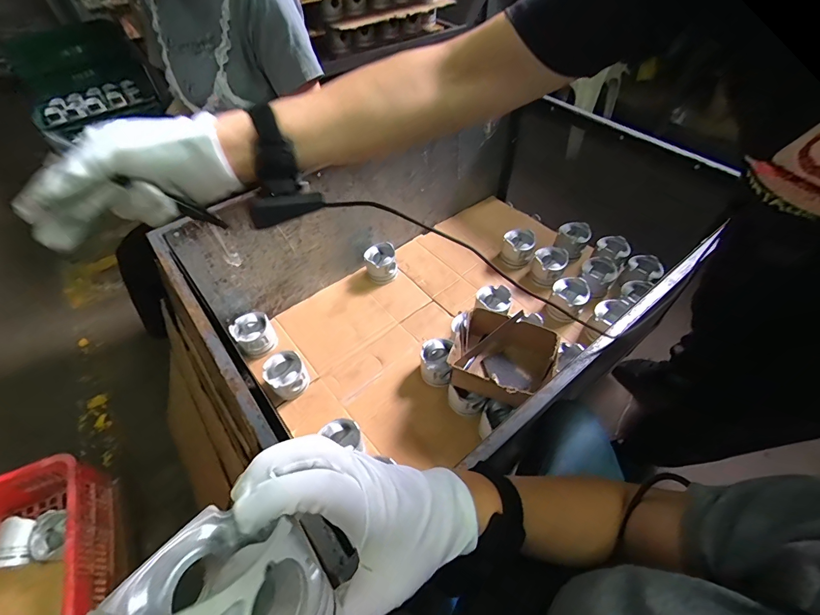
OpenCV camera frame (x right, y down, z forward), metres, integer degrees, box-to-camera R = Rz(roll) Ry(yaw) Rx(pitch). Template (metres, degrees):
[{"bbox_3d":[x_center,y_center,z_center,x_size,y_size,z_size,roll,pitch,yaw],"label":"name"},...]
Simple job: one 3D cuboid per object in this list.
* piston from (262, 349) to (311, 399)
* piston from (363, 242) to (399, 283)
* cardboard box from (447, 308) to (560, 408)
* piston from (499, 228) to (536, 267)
[{"bbox_3d":[-0.295,0.167,0.938,0.090,0.083,0.093,-1,51,1],"label":"piston"},{"bbox_3d":[-0.085,-0.127,1.158,0.095,0.083,0.101,-6,51,-3],"label":"piston"},{"bbox_3d":[0.199,0.117,0.852,0.204,0.106,0.182,16,53,14],"label":"cardboard box"},{"bbox_3d":[0.328,-0.179,1.180,0.096,0.099,0.075,18,54,16],"label":"piston"}]

